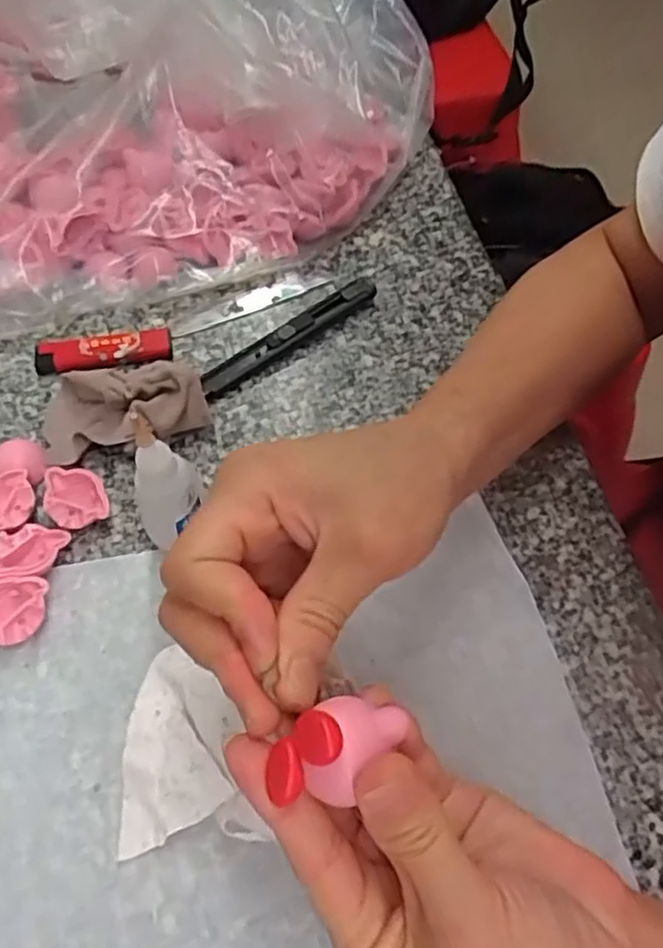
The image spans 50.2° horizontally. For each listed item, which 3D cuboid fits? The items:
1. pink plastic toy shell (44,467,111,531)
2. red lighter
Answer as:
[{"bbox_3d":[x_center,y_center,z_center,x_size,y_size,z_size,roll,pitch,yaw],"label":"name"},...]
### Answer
[{"bbox_3d":[-0.126,0.011,0.349,0.030,0.015,0.032,0,58,-1],"label":"pink plastic toy shell"},{"bbox_3d":[-0.129,-0.070,0.401,0.075,0.012,0.019,-6,58,-5],"label":"red lighter"}]

